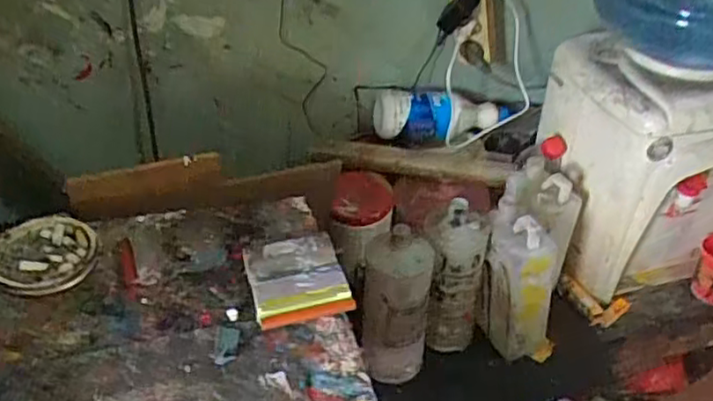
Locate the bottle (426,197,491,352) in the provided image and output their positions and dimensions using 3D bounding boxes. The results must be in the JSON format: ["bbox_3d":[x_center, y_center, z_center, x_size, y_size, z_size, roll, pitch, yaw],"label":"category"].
[{"bbox_3d":[0.125,0.105,0.892,0.079,0.218,0.062,7,38,7],"label":"bottle"}]

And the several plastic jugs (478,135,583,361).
[{"bbox_3d":[0.245,0.067,0.955,0.108,0.215,0.234,13,40,15],"label":"several plastic jugs"}]

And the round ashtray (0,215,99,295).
[{"bbox_3d":[-0.312,0.054,0.679,0.096,0.025,0.099,1,38,-1],"label":"round ashtray"}]

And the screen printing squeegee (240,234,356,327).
[{"bbox_3d":[-0.057,0.072,0.648,0.088,0.036,0.099,-9,39,-13],"label":"screen printing squeegee"}]

